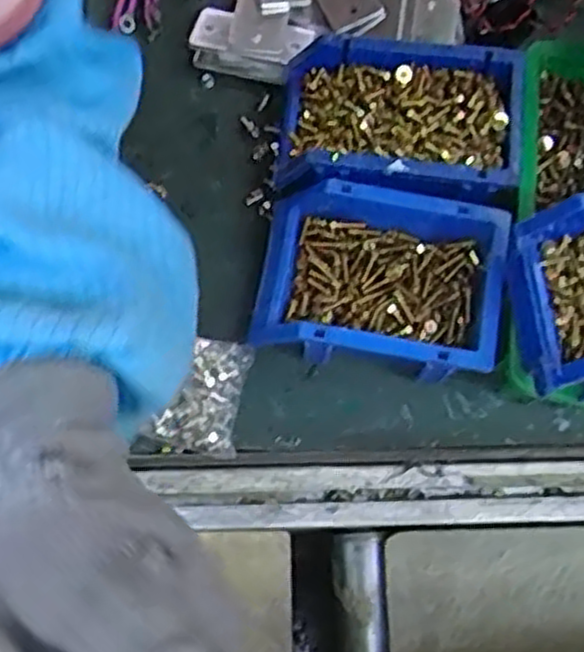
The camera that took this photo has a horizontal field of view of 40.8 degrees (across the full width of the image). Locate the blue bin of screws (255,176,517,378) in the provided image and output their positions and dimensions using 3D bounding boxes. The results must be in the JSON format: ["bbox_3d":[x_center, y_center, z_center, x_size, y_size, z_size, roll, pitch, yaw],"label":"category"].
[{"bbox_3d":[0.054,-0.026,0.522,0.149,0.079,0.110,10,74,2],"label":"blue bin of screws"}]

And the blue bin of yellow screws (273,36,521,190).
[{"bbox_3d":[0.073,-0.137,0.547,0.160,0.065,0.114,5,74,0],"label":"blue bin of yellow screws"}]

